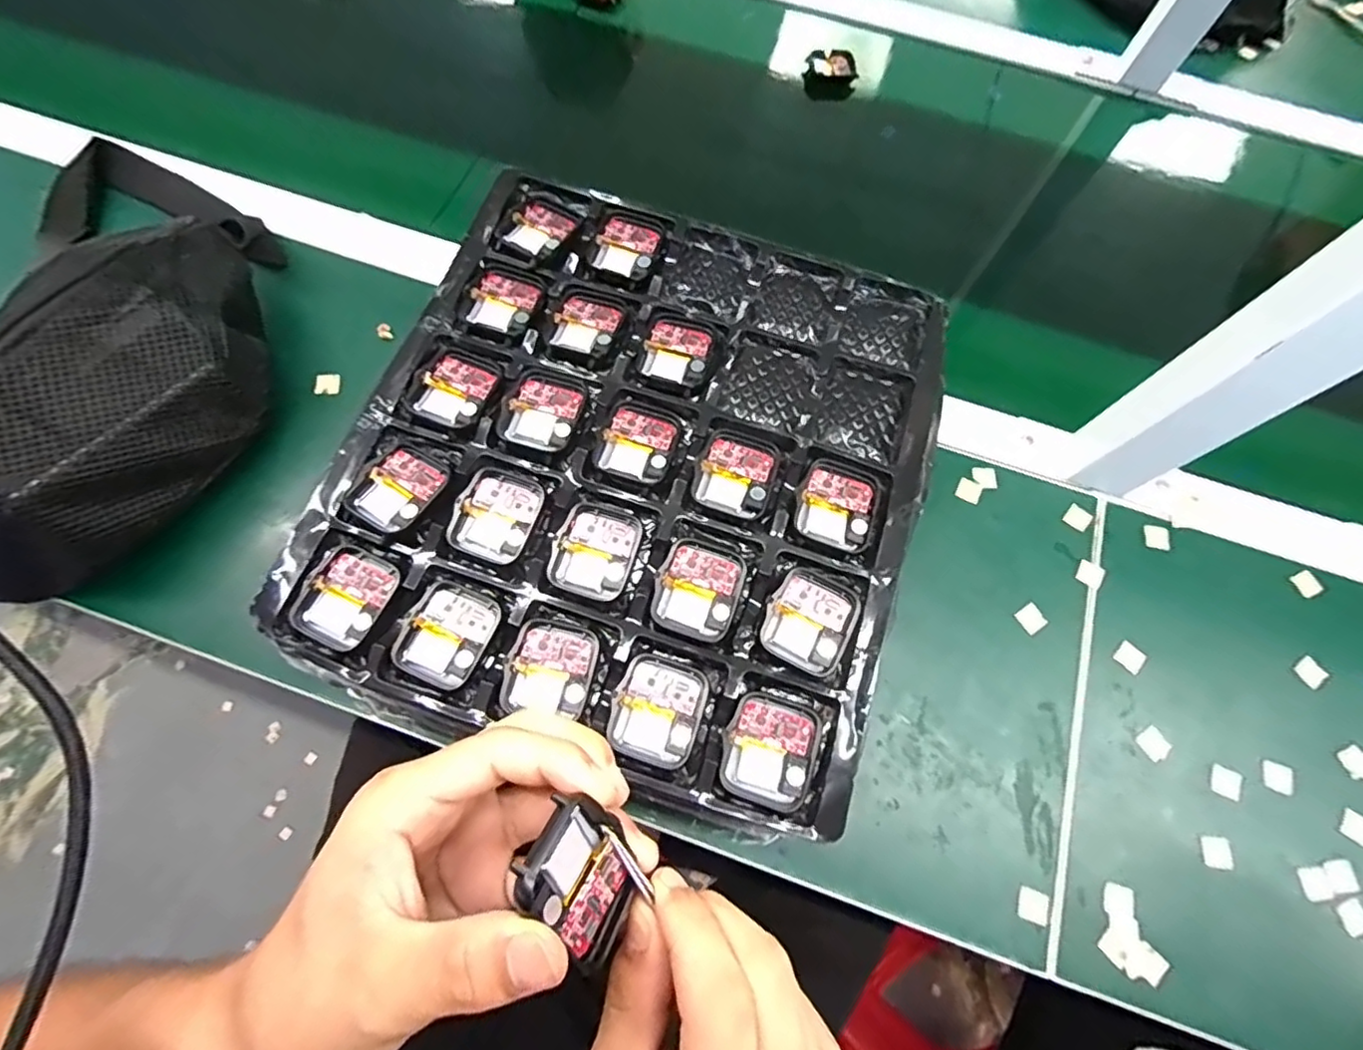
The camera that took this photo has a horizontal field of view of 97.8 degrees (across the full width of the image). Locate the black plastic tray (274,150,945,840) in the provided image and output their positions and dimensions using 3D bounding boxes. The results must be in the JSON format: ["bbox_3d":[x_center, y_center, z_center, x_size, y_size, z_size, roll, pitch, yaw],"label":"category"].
[{"bbox_3d":[-0.018,-0.034,0.294,0.259,0.015,0.287,19,73,5],"label":"black plastic tray"}]

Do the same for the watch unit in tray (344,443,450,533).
[{"bbox_3d":[-0.133,-0.017,0.280,0.036,0.008,0.040,31,74,9],"label":"watch unit in tray"}]

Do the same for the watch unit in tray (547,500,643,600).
[{"bbox_3d":[-0.039,0.011,0.276,0.037,0.005,0.043,16,72,4],"label":"watch unit in tray"}]

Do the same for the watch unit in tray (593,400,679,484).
[{"bbox_3d":[-0.021,-0.041,0.292,0.035,0.004,0.040,18,72,5],"label":"watch unit in tray"}]

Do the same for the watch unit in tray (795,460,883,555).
[{"bbox_3d":[0.075,-0.009,0.282,0.036,0.004,0.041,21,73,5],"label":"watch unit in tray"}]

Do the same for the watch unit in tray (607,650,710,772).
[{"bbox_3d":[-0.010,0.079,0.256,0.038,0.007,0.044,23,73,6],"label":"watch unit in tray"}]

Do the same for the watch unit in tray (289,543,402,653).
[{"bbox_3d":[-0.150,0.033,0.267,0.036,0.007,0.043,25,73,7],"label":"watch unit in tray"}]

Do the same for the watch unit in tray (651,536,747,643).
[{"bbox_3d":[0.008,0.029,0.271,0.037,0.007,0.041,19,73,5],"label":"watch unit in tray"}]

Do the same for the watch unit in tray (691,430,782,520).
[{"bbox_3d":[0.027,-0.025,0.287,0.037,0.004,0.042,19,73,5],"label":"watch unit in tray"}]

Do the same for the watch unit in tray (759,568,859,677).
[{"bbox_3d":[0.057,0.043,0.267,0.036,0.005,0.042,25,73,7],"label":"watch unit in tray"}]

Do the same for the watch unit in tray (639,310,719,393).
[{"bbox_3d":[-0.001,-0.093,0.313,0.037,0.004,0.045,14,72,3],"label":"watch unit in tray"}]

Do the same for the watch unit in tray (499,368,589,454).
[{"bbox_3d":[-0.068,-0.057,0.296,0.037,0.004,0.042,17,72,4],"label":"watch unit in tray"}]

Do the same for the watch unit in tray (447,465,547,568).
[{"bbox_3d":[-0.086,-0.005,0.281,0.036,0.006,0.044,23,73,6],"label":"watch unit in tray"}]

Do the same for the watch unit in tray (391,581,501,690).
[{"bbox_3d":[-0.103,0.048,0.263,0.036,0.006,0.043,22,73,6],"label":"watch unit in tray"}]

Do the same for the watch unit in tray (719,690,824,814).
[{"bbox_3d":[0.037,0.095,0.251,0.037,0.009,0.043,19,73,5],"label":"watch unit in tray"}]

